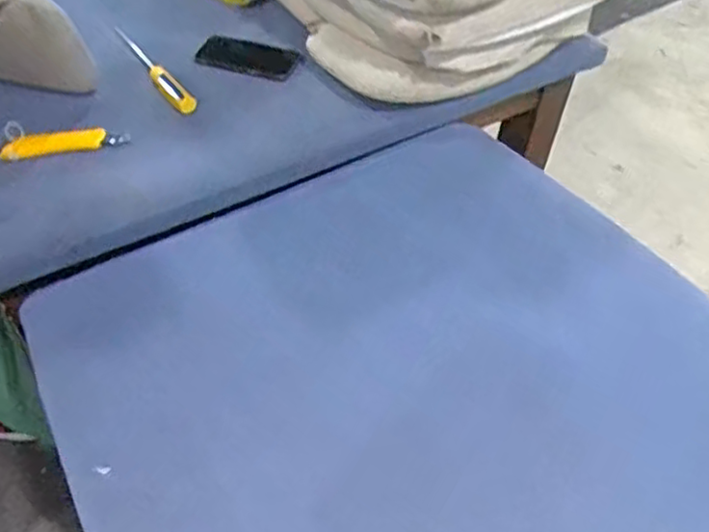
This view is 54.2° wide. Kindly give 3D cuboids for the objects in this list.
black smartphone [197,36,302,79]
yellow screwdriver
[{"bbox_3d":[-0.166,-0.326,1.092,0.155,0.009,0.064,10,62,-5],"label":"black smartphone"},{"bbox_3d":[-0.289,-0.286,1.016,0.038,0.034,0.177,-35,70,-22],"label":"yellow screwdriver"}]

